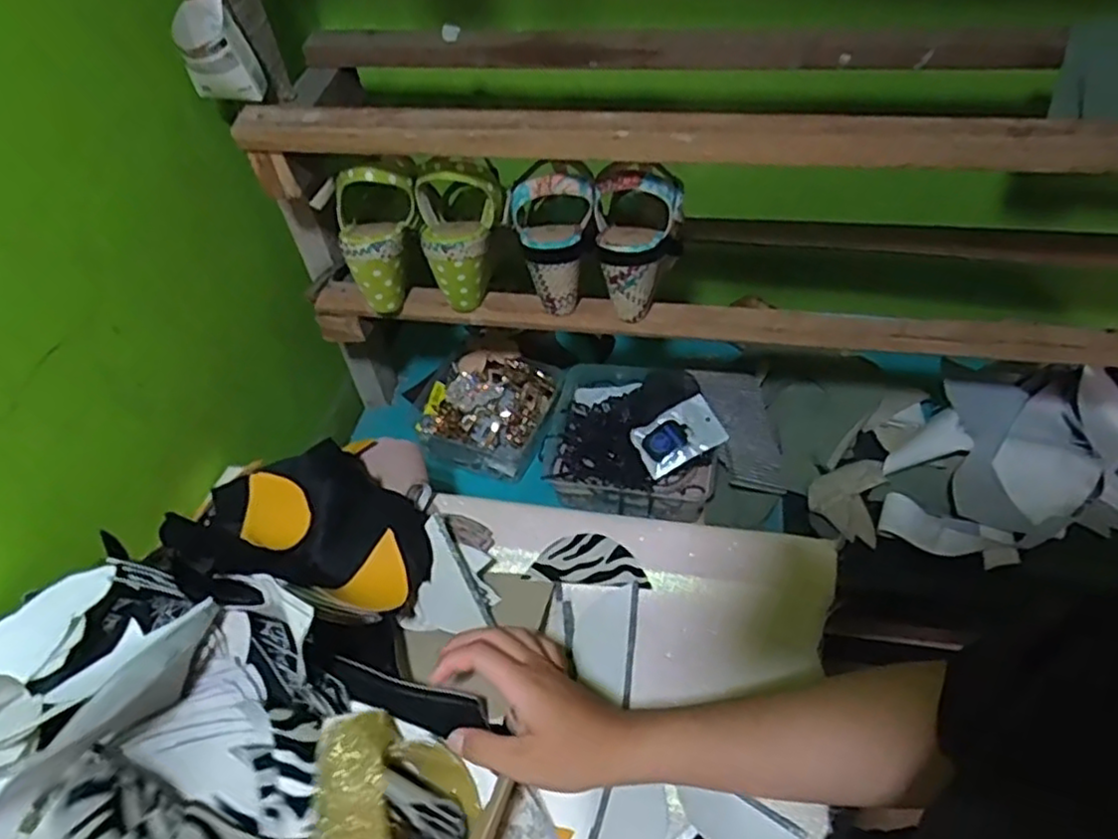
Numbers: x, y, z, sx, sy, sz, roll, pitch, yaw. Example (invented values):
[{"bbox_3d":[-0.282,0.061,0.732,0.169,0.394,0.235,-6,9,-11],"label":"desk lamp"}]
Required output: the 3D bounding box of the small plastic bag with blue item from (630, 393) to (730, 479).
[{"bbox_3d":[0.141,0.019,0.831,0.101,0.015,0.069,-31,67,1],"label":"small plastic bag with blue item"}]

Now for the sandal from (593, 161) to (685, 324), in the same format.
[{"bbox_3d":[0.076,-0.176,0.675,0.084,0.139,0.106,3,49,8],"label":"sandal"}]

